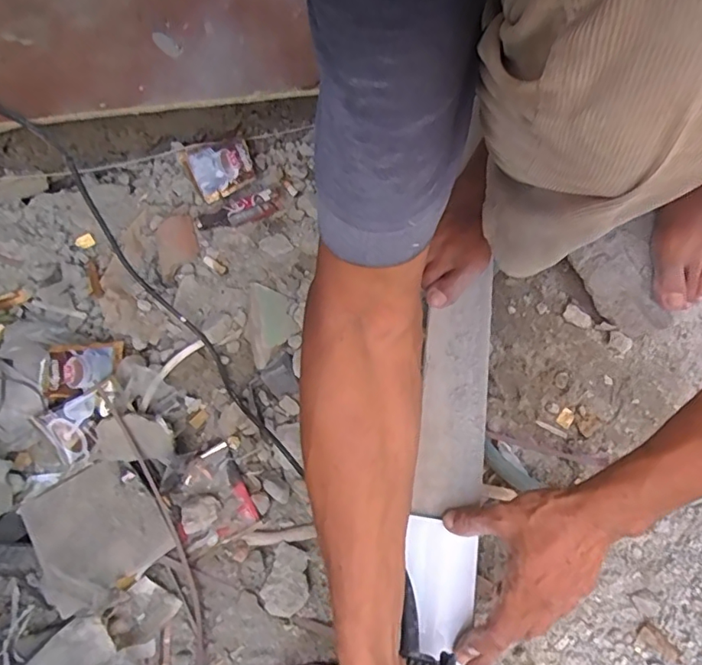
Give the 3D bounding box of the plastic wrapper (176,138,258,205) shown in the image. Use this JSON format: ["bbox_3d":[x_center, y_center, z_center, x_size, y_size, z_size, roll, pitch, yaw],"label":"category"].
[{"bbox_3d":[-0.168,-0.216,0.674,0.079,0.013,0.073,-32,91,-5],"label":"plastic wrapper"}]

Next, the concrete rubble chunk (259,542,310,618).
[{"bbox_3d":[-0.069,0.270,0.565,0.048,0.016,0.068,18,70,6],"label":"concrete rubble chunk"}]

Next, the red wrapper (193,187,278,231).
[{"bbox_3d":[-0.148,-0.155,0.670,0.102,0.027,0.031,-22,71,-9],"label":"red wrapper"}]

